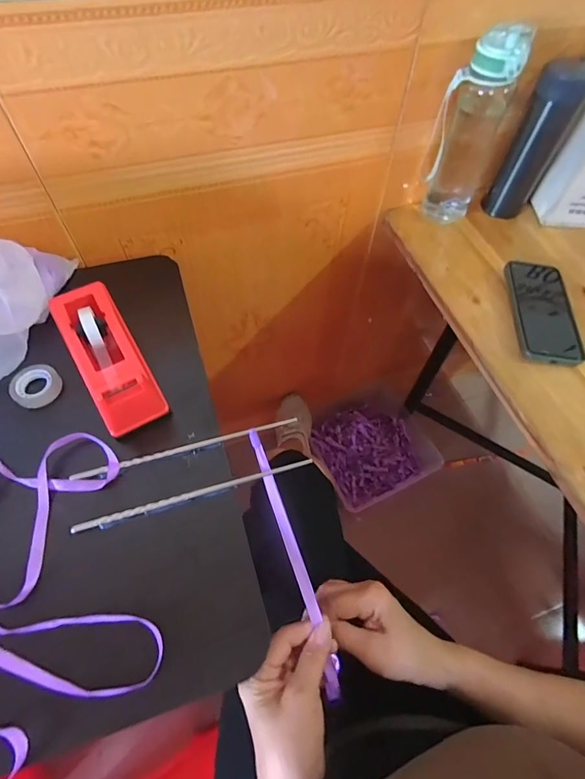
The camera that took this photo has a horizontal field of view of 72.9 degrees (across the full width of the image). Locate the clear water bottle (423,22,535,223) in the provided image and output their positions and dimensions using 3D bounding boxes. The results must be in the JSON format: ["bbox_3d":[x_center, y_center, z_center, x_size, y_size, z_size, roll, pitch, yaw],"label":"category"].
[{"bbox_3d":[0.237,-0.345,0.539,0.083,0.225,0.061,32,63,16],"label":"clear water bottle"}]

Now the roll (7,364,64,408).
[{"bbox_3d":[-0.273,-0.004,0.423,0.046,0.018,0.040,-37,67,-21],"label":"roll"}]

